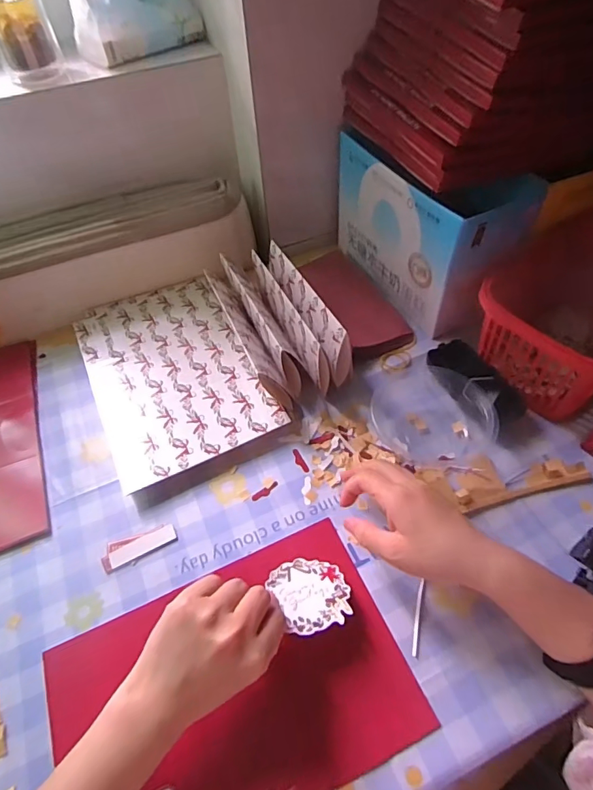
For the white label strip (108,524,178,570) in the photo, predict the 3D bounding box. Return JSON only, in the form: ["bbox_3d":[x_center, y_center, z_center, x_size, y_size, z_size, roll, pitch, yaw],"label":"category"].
[{"bbox_3d":[-0.141,0.137,0.423,0.060,0.005,0.016,-24,56,-14],"label":"white label strip"}]

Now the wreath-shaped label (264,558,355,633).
[{"bbox_3d":[0.011,0.159,0.375,0.059,0.004,0.068,-14,29,-13],"label":"wreath-shaped label"}]

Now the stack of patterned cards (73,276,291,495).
[{"bbox_3d":[-0.147,-0.035,0.533,0.171,0.011,0.267,-24,60,-12],"label":"stack of patterned cards"}]

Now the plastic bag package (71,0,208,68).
[{"bbox_3d":[-0.181,-0.436,0.523,0.144,0.071,0.072,-30,57,-18],"label":"plastic bag package"}]

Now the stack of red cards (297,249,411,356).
[{"bbox_3d":[0.075,-0.123,0.600,0.081,0.014,0.183,-19,55,-11],"label":"stack of red cards"}]

